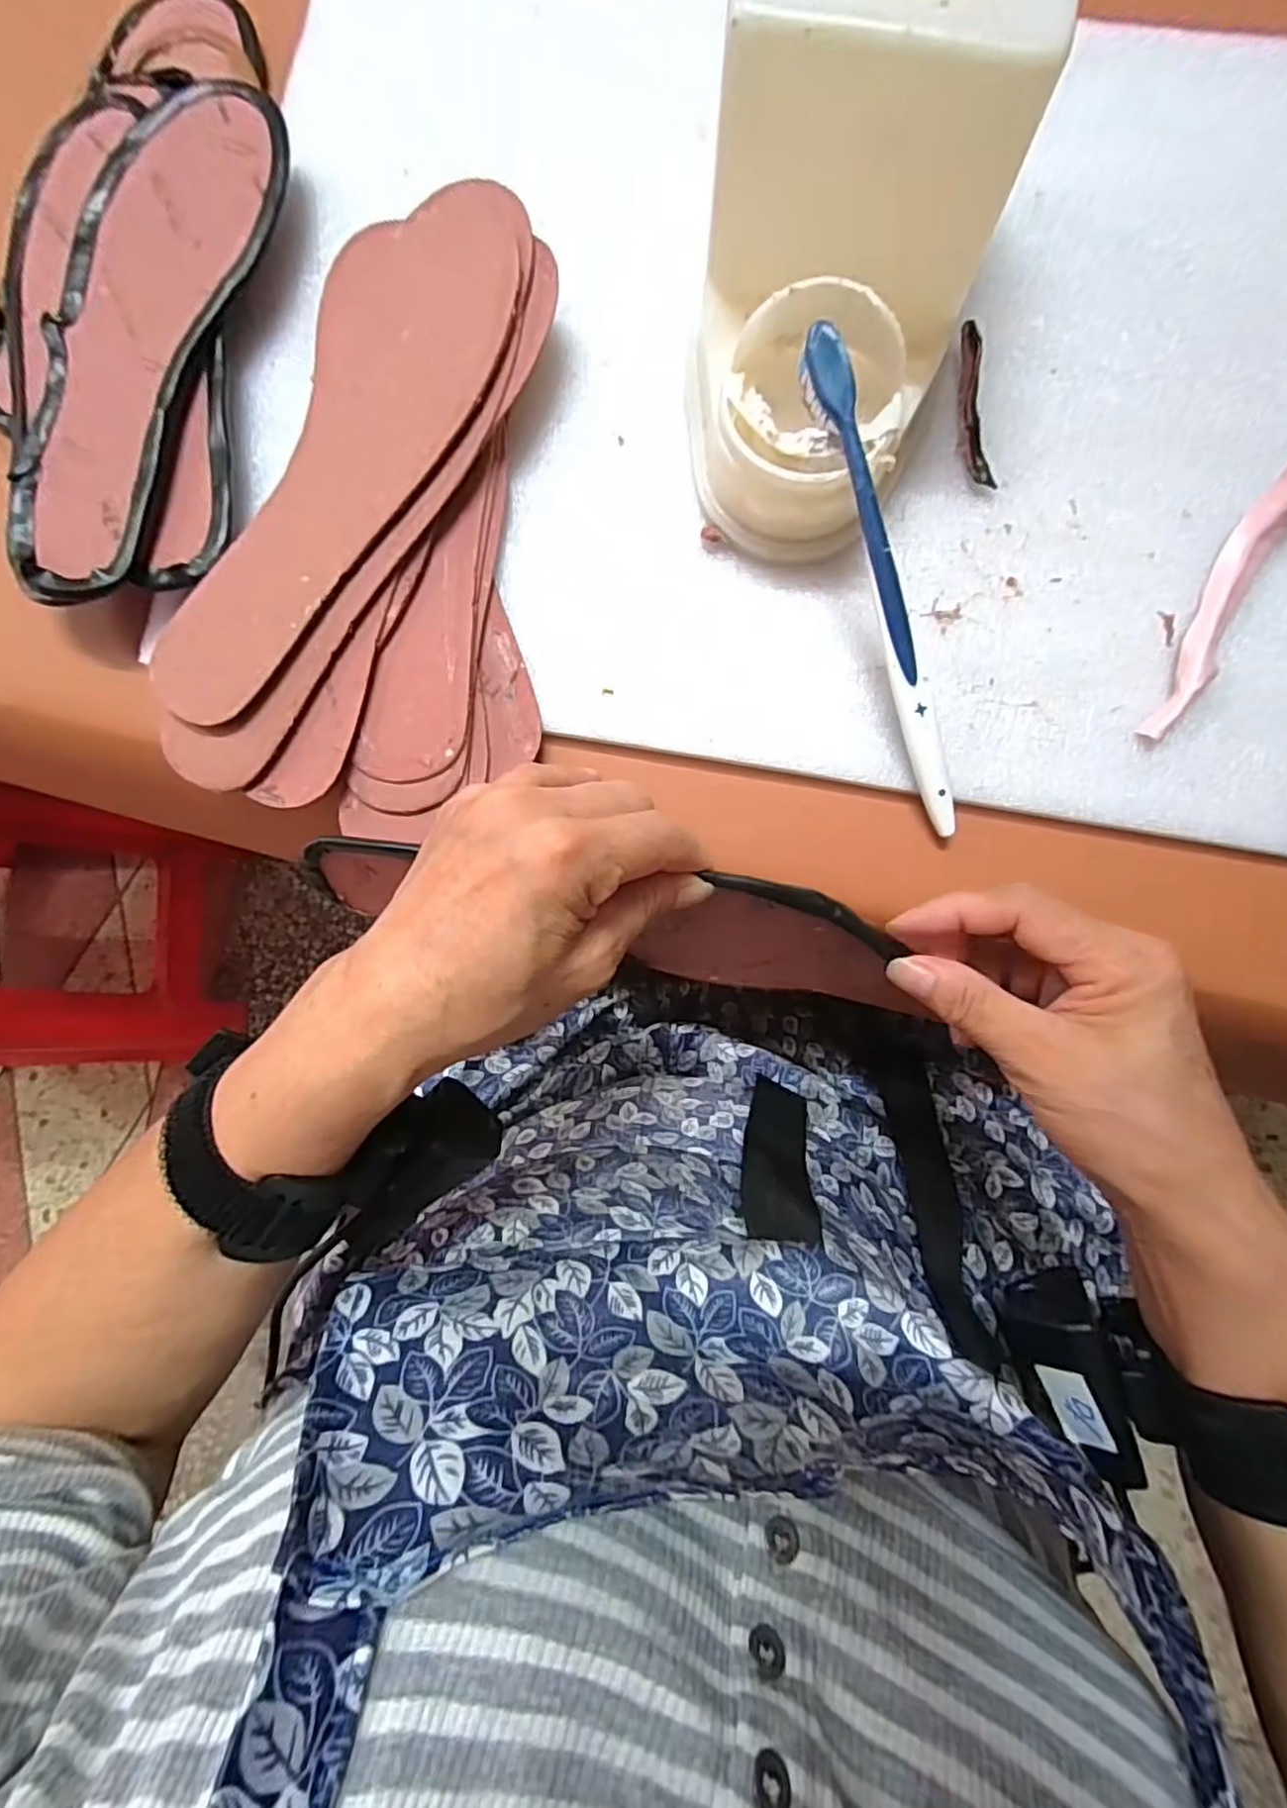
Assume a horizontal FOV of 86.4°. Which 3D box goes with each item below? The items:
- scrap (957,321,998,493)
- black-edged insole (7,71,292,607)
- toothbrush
[{"bbox_3d":[0.139,-0.211,0.290,0.013,0.007,0.070,-6,84,2],"label":"scrap"},{"bbox_3d":[-0.204,-0.238,0.284,0.076,0.006,0.234,7,84,-1],"label":"black-edged insole"},{"bbox_3d":[0.091,-0.114,0.259,0.014,0.007,0.184,-20,104,0],"label":"toothbrush"}]

